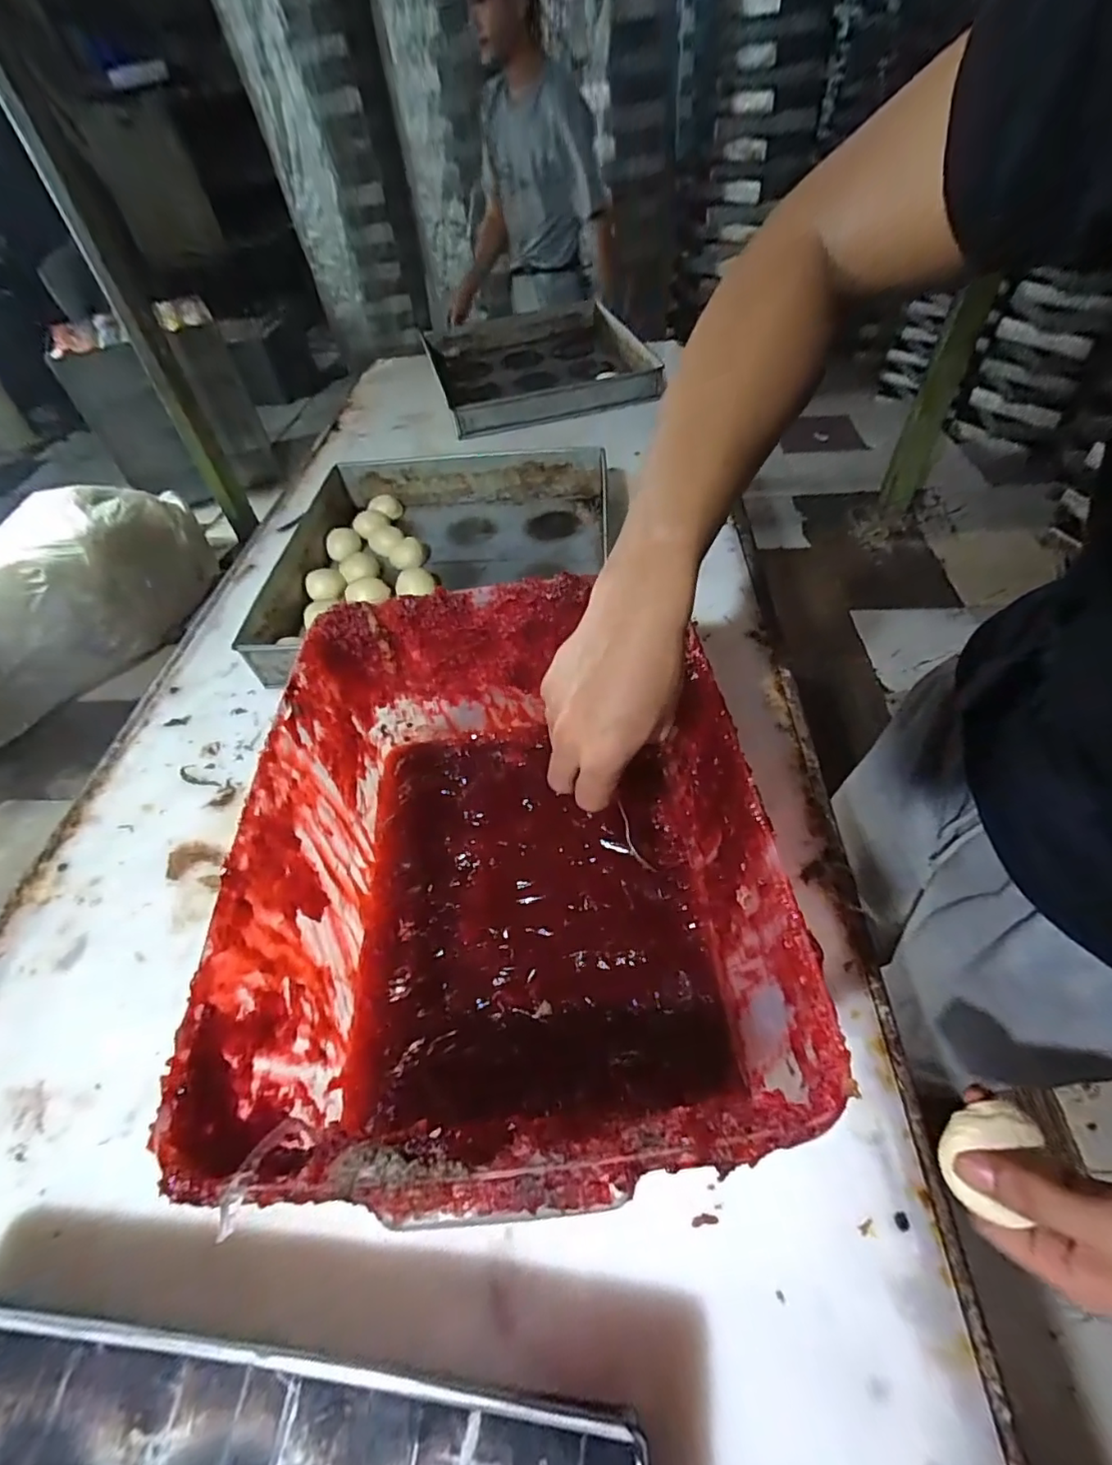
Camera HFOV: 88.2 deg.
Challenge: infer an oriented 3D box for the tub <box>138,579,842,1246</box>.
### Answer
[{"bbox_3d":[-0.033,0.083,0.384,0.277,0.174,0.361,-6,49,-2],"label":"tub"}]

